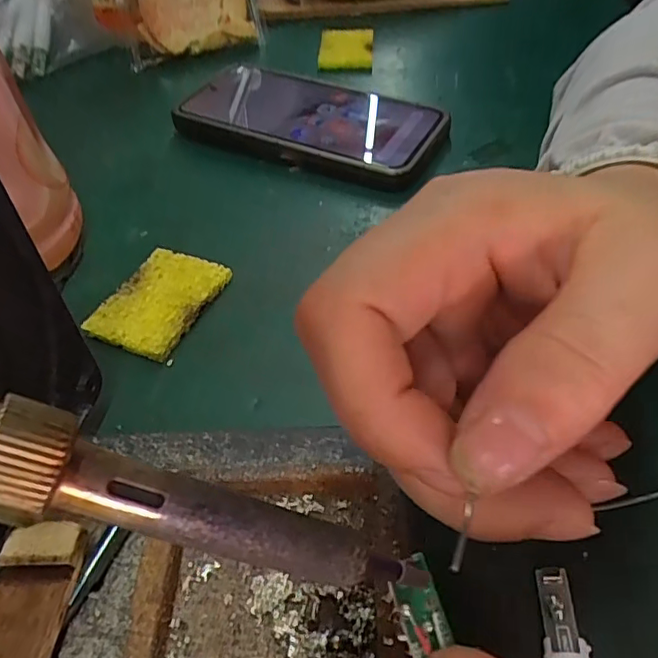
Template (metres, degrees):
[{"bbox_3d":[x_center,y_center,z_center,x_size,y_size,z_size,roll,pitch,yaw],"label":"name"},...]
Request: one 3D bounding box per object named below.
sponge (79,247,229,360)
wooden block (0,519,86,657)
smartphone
[{"bbox_3d":[-0.074,-0.012,0.252,0.040,0.008,0.055,18,50,19],"label":"sponge"},{"bbox_3d":[-0.083,0.076,0.154,0.025,0.011,0.045,1,47,4],"label":"wooden block"},{"bbox_3d":[-0.010,-0.124,0.336,0.153,0.014,0.077,22,58,20],"label":"smartphone"}]

